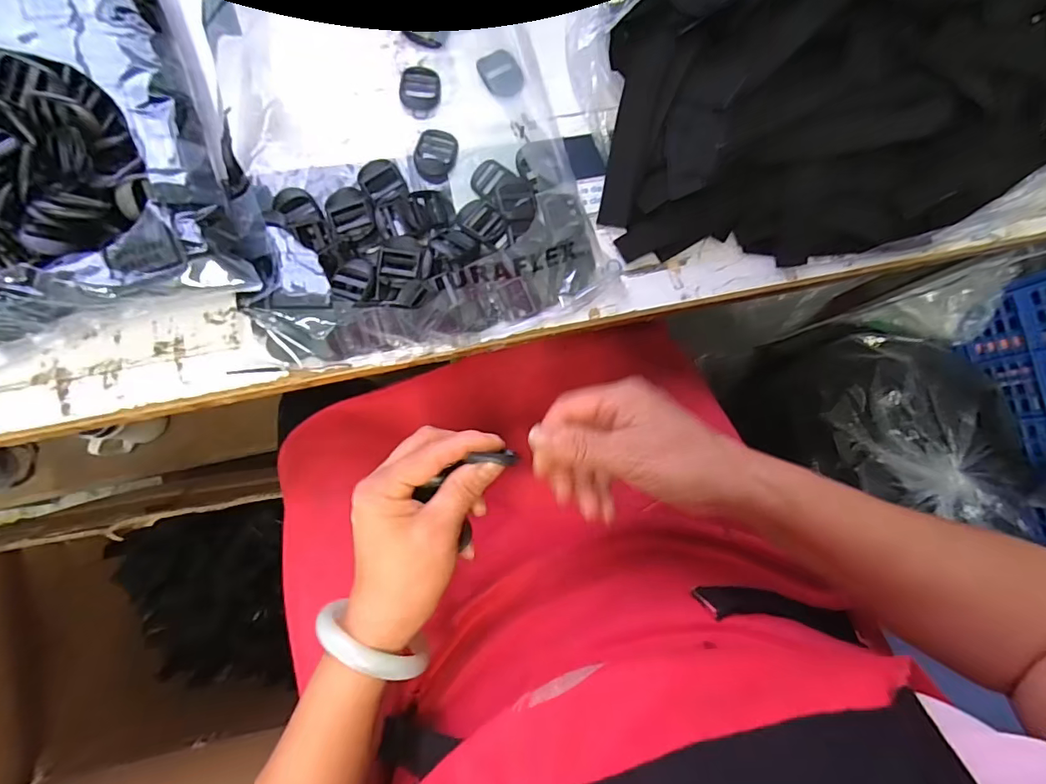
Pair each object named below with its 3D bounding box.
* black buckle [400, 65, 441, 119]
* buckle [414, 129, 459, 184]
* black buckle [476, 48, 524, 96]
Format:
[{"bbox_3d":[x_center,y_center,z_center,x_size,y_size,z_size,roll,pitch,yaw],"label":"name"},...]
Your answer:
[{"bbox_3d":[-0.083,-0.245,0.394,0.032,0.004,0.041,-3,83,-5],"label":"black buckle"},{"bbox_3d":[-0.070,-0.188,0.386,0.032,0.006,0.044,17,81,-2],"label":"buckle"},{"bbox_3d":[-0.017,-0.264,0.400,0.029,0.005,0.040,-35,87,-8],"label":"black buckle"}]

